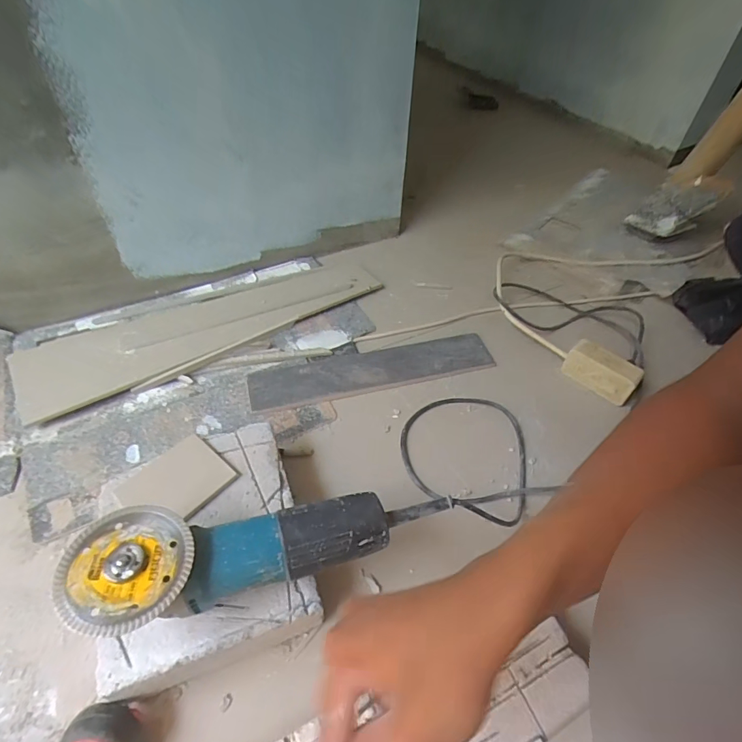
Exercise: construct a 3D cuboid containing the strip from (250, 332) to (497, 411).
[{"bbox_3d":[0.006,-0.006,0.709,0.392,0.010,0.087,-11,49,-13],"label":"strip"}]

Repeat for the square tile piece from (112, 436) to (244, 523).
[{"bbox_3d":[-0.212,0.122,0.483,0.081,0.006,0.101,35,55,26],"label":"square tile piece"}]

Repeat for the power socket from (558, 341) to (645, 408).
[{"bbox_3d":[0.359,-0.001,0.692,0.105,0.055,0.057,32,54,20],"label":"power socket"}]

